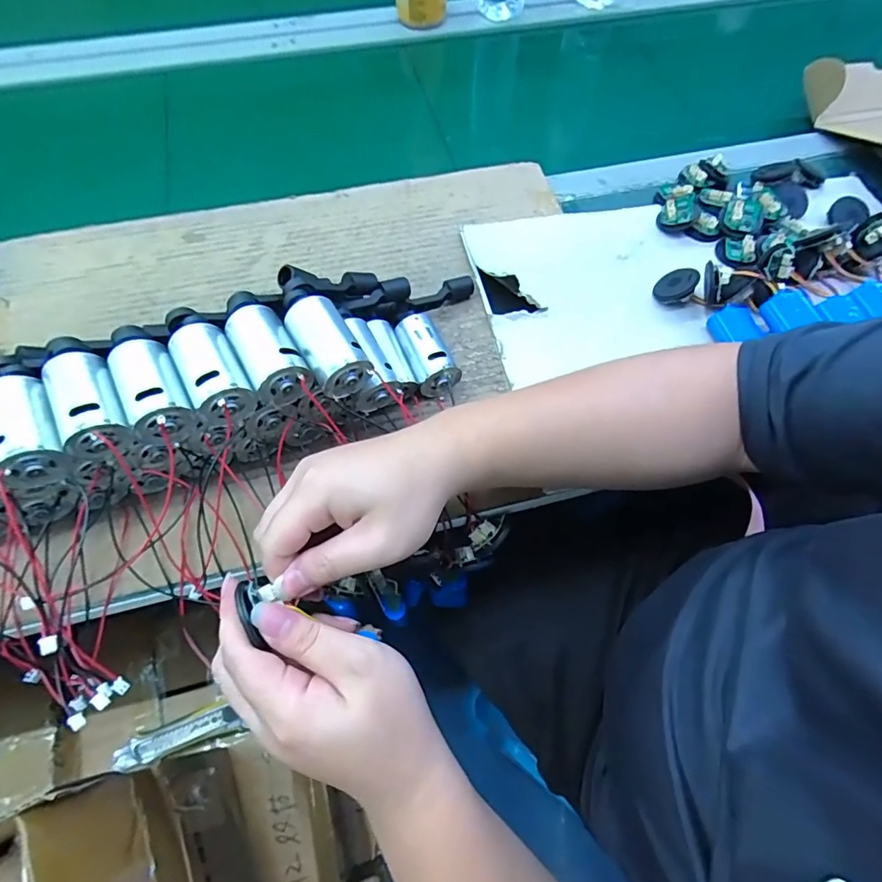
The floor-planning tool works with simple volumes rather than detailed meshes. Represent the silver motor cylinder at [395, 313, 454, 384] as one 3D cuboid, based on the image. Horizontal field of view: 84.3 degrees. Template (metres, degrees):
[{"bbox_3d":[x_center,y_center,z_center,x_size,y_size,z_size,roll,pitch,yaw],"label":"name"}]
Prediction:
[{"bbox_3d":[-0.014,-0.071,0.391,0.029,0.036,0.058,-19,66,-11],"label":"silver motor cylinder"}]

